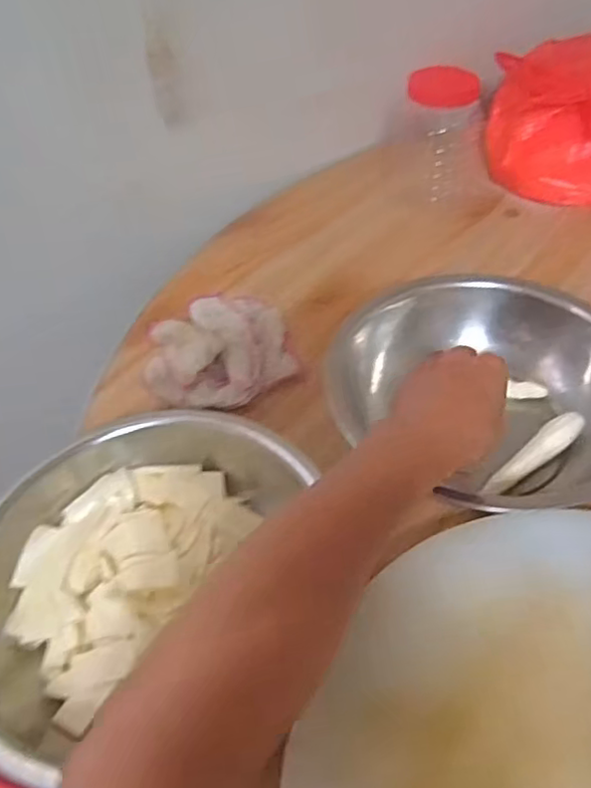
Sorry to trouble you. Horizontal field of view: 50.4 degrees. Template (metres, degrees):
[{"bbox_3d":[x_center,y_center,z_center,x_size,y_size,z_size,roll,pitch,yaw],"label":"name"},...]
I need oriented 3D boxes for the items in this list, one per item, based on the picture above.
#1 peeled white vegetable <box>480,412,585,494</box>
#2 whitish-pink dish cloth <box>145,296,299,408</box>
[{"bbox_3d":[0.208,0.053,0.558,0.122,0.016,0.025,-29,52,-19],"label":"peeled white vegetable"},{"bbox_3d":[-0.081,-0.055,0.666,0.147,0.059,0.158,-9,48,-2],"label":"whitish-pink dish cloth"}]

